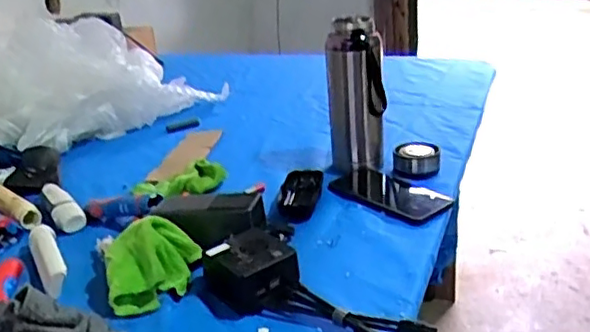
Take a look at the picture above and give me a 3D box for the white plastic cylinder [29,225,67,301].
[{"bbox_3d":[-0.285,0.101,0.725,0.029,0.031,0.176,-13,26,-23],"label":"white plastic cylinder"}]

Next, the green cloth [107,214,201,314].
[{"bbox_3d":[-0.147,0.101,0.664,0.100,0.060,0.085,-9,24,-15],"label":"green cloth"}]

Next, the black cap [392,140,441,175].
[{"bbox_3d":[0.175,-0.013,0.906,0.066,0.037,0.069,-2,23,1],"label":"black cap"}]

